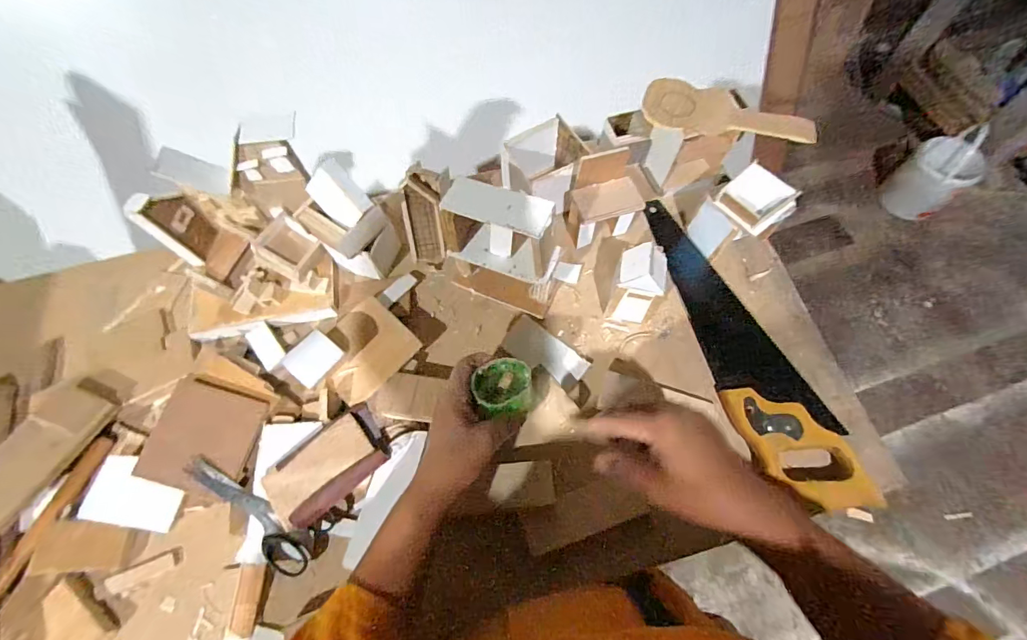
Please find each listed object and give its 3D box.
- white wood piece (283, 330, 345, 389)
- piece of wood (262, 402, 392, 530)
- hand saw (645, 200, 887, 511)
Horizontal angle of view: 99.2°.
[{"bbox_3d":[-0.213,0.040,0.466,0.046,0.010,0.049,37,73,17],"label":"white wood piece"},{"bbox_3d":[-0.186,0.147,0.444,0.116,0.034,0.068,-37,70,-13],"label":"piece of wood"},{"bbox_3d":[0.261,0.015,0.505,0.099,0.032,0.388,-13,66,-3],"label":"hand saw"}]

